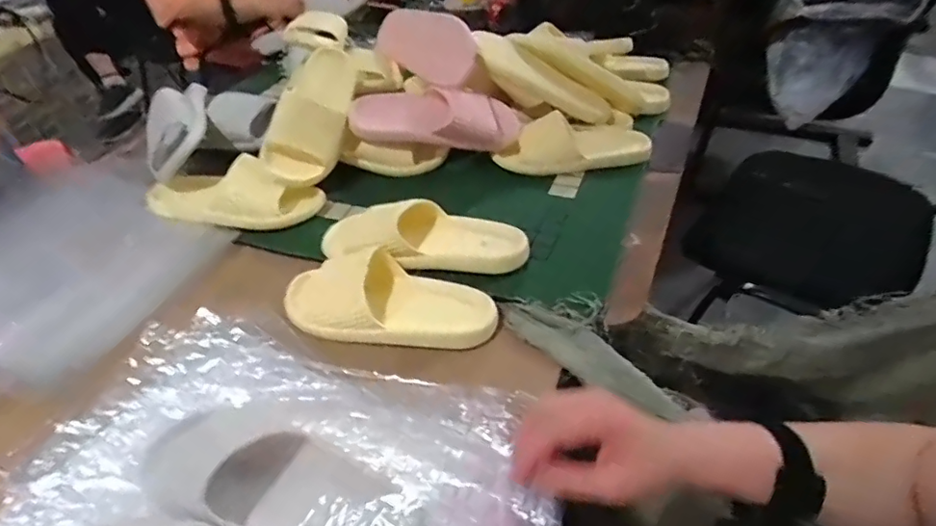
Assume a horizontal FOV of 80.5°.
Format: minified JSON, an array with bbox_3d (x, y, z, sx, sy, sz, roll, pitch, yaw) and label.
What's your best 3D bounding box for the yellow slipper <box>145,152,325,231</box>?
[{"bbox_3d":[-0.350,-0.101,0.827,0.243,0.075,0.099,4,43,10],"label":"yellow slipper"}]

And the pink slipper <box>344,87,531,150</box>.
[{"bbox_3d":[-0.041,-0.233,0.882,0.286,0.080,0.083,-1,41,-15],"label":"pink slipper"}]

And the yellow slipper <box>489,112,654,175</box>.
[{"bbox_3d":[0.170,-0.196,0.882,0.250,0.071,0.084,-9,43,-4],"label":"yellow slipper"}]

